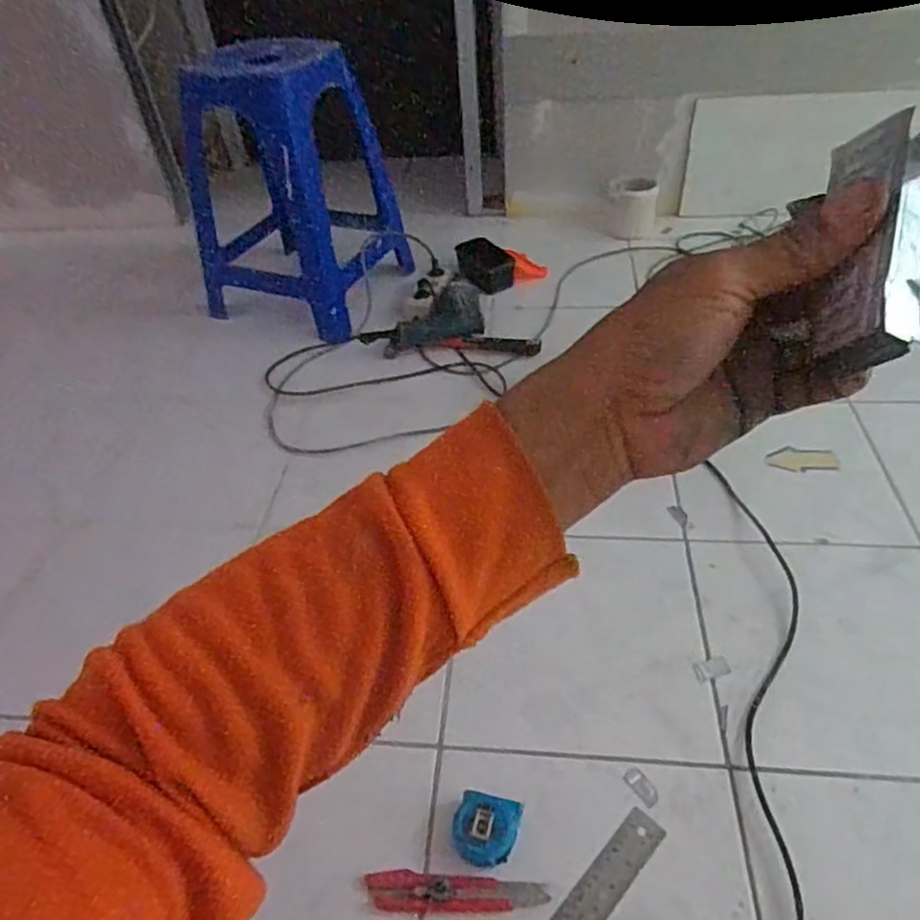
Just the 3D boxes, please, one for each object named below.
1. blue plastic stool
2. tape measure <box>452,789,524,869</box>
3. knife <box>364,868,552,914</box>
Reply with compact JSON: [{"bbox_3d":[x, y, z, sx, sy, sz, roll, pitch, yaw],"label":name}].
[{"bbox_3d":[-0.311,-0.530,1.303,0.315,0.479,0.317,15,47,23],"label":"blue plastic stool"},{"bbox_3d":[0.024,0.354,0.629,0.061,0.035,0.057,6,44,14],"label":"tape measure"},{"bbox_3d":[-0.004,0.400,0.606,0.165,0.009,0.031,-1,43,7],"label":"knife"}]

